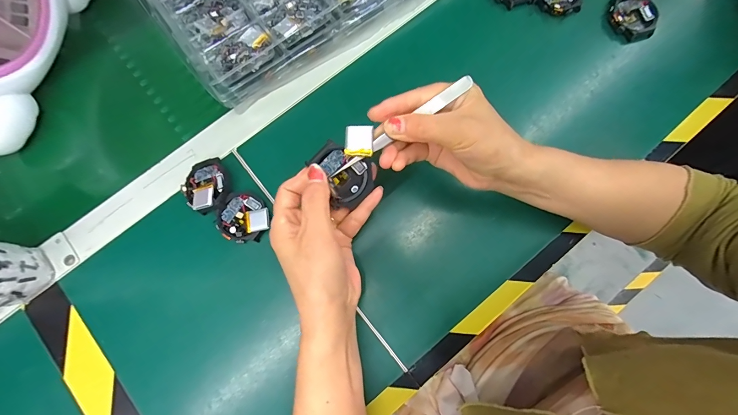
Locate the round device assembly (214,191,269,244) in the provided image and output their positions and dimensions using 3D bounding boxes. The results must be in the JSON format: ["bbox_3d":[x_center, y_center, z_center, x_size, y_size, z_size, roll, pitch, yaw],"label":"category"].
[{"bbox_3d":[-0.123,0.011,0.323,0.054,0.016,0.047,24,79,6],"label":"round device assembly"}]

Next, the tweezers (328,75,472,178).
[{"bbox_3d":[0.025,-0.060,0.251,0.128,0.011,0.010,-35,79,4],"label":"tweezers"}]

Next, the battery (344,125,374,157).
[{"bbox_3d":[-0.007,-0.051,0.248,0.021,0.006,0.023,2,78,2],"label":"battery"}]

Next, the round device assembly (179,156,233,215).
[{"bbox_3d":[-0.163,-0.022,0.326,0.046,0.016,0.050,0,78,1],"label":"round device assembly"}]

